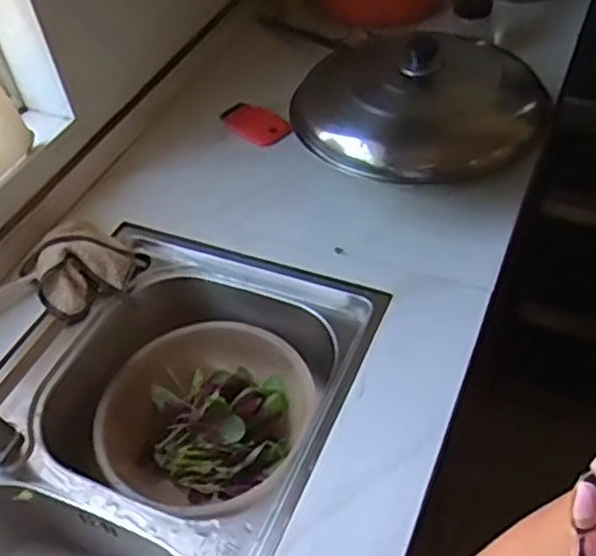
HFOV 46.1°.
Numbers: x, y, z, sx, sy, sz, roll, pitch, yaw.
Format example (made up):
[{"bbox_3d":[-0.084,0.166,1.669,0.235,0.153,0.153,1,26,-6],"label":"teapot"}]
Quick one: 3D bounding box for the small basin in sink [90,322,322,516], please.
[{"bbox_3d":[-0.107,0.183,0.848,0.250,0.124,0.260,-3,47,3],"label":"small basin in sink"}]

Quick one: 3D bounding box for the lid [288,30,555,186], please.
[{"bbox_3d":[0.143,-0.241,0.912,0.315,0.105,0.278,24,53,26],"label":"lid"}]

